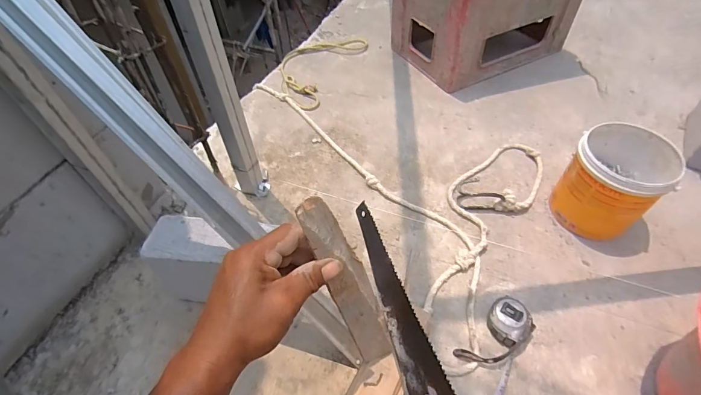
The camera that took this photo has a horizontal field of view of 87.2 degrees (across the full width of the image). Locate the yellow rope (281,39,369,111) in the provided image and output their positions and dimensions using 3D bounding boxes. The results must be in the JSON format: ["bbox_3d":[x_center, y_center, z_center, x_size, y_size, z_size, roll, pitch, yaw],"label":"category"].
[{"bbox_3d":[-0.116,-0.409,1.130,0.226,0.016,0.409,19,53,17],"label":"yellow rope"}]

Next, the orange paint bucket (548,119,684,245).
[{"bbox_3d":[0.479,-0.024,0.684,0.163,0.160,0.150,-1,50,1],"label":"orange paint bucket"}]

